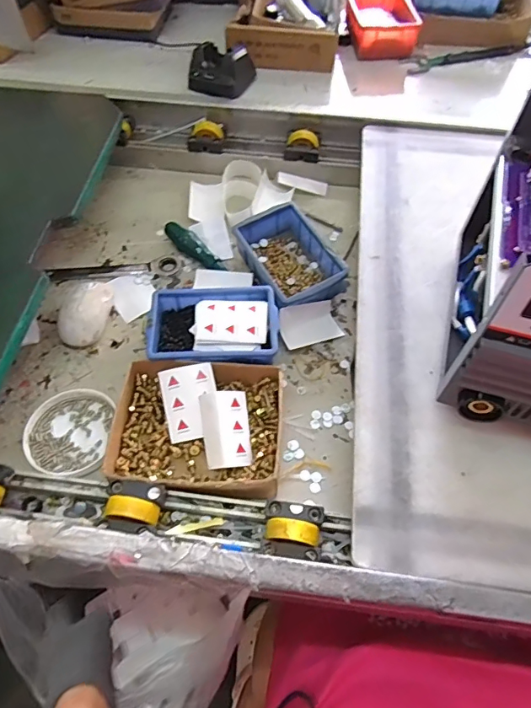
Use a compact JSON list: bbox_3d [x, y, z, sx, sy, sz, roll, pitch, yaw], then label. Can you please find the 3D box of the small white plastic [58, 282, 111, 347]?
[{"bbox_3d":[-0.224,-0.054,0.586,0.052,0.028,0.089,3,58,2],"label":"small white plastic"}]

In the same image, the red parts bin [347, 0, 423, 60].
[{"bbox_3d":[0.189,-0.548,0.786,0.107,0.050,0.151,0,58,0],"label":"red parts bin"}]

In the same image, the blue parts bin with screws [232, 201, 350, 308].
[{"bbox_3d":[0.028,-0.125,0.614,0.101,0.049,0.142,-26,62,-15],"label":"blue parts bin with screws"}]

